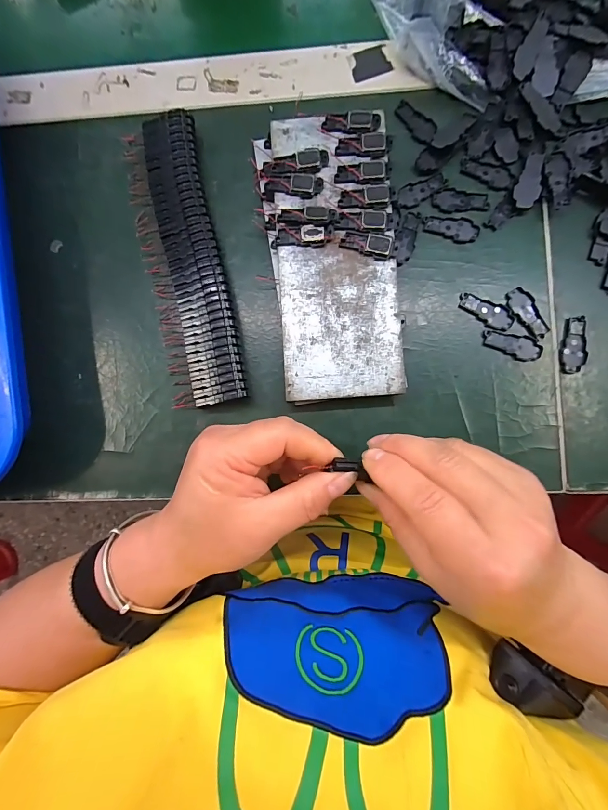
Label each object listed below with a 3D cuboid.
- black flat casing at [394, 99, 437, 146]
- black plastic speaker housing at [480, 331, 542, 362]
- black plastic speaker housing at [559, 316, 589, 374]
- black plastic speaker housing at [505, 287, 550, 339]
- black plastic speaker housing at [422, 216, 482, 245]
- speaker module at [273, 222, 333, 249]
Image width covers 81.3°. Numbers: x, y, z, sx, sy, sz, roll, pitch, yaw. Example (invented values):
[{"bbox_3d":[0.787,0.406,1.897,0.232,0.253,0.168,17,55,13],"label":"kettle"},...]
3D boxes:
[{"bbox_3d":[0.081,-0.205,0.257,0.037,0.004,0.018,42,90,5],"label":"black flat casing"},{"bbox_3d":[0.144,-0.041,0.244,0.041,0.004,0.016,14,88,5],"label":"black plastic speaker housing"},{"bbox_3d":[0.185,-0.041,0.242,0.019,0.004,0.039,2,87,4],"label":"black plastic speaker housing"},{"bbox_3d":[0.156,-0.064,0.245,0.015,0.004,0.038,-34,85,2],"label":"black plastic speaker housing"},{"bbox_3d":[0.105,-0.127,0.252,0.039,0.004,0.017,17,88,5],"label":"black plastic speaker housing"},{"bbox_3d":[-0.002,-0.116,0.242,0.040,0.004,0.016,0,103,7],"label":"speaker module"}]

